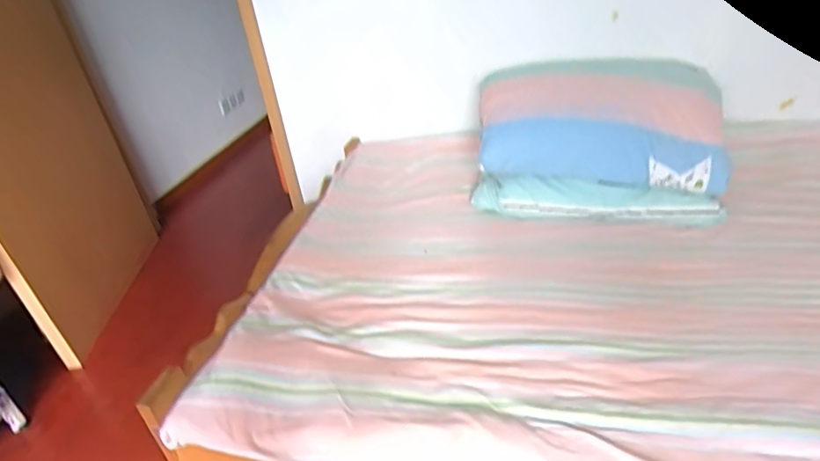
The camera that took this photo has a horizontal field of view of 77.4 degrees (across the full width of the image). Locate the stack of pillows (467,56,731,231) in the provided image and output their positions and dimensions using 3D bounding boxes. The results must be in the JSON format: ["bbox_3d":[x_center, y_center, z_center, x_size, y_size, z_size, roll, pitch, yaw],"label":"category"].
[{"bbox_3d":[0.487,-0.244,1.350,0.620,0.404,0.268,1,32,14],"label":"stack of pillows"}]

